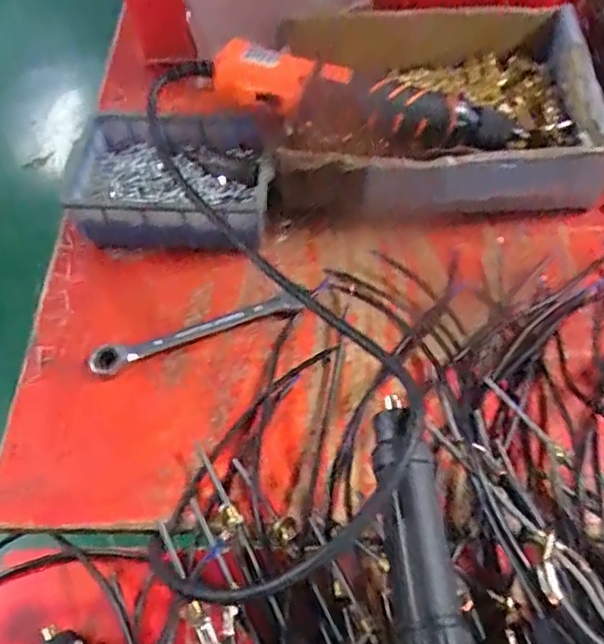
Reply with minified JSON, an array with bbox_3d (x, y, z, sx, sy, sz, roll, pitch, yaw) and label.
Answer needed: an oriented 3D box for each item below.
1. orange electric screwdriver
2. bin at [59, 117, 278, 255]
[{"bbox_3d":[0.051,-0.158,0.453,0.225,0.039,0.036,8,56,-14],"label":"orange electric screwdriver"},{"bbox_3d":[-0.095,-0.104,0.466,0.147,0.056,0.102,1,57,4],"label":"bin"}]

